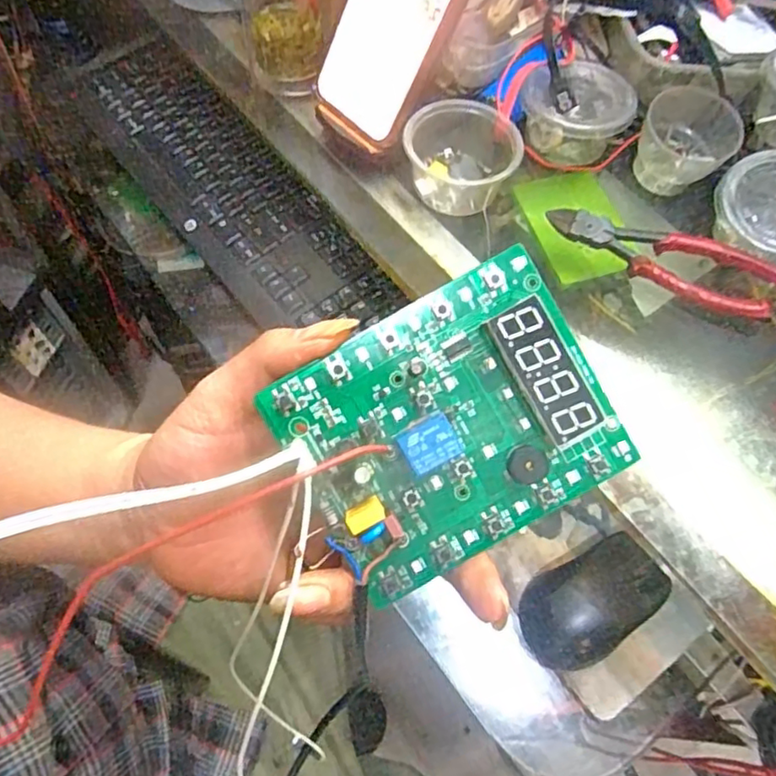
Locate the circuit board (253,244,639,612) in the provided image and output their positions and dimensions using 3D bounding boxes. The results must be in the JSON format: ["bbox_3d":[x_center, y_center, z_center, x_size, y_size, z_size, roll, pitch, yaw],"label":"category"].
[{"bbox_3d":[0.022,0.015,0.221,0.108,0.017,0.090,-29,92,-1],"label":"circuit board"}]

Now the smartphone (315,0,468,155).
[{"bbox_3d":[0.008,-0.239,0.393,0.074,0.167,0.014,37,36,12],"label":"smartphone"}]

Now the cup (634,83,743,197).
[{"bbox_3d":[0.213,-0.177,0.444,0.061,0.050,0.059,1,63,-3],"label":"cup"}]

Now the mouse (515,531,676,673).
[{"bbox_3d":[0.140,0.145,0.419,0.095,0.039,0.061,-23,66,-14],"label":"mouse"}]

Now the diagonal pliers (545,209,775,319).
[{"bbox_3d":[0.184,-0.088,0.413,0.155,0.013,0.050,23,64,8],"label":"diagonal pliers"}]

